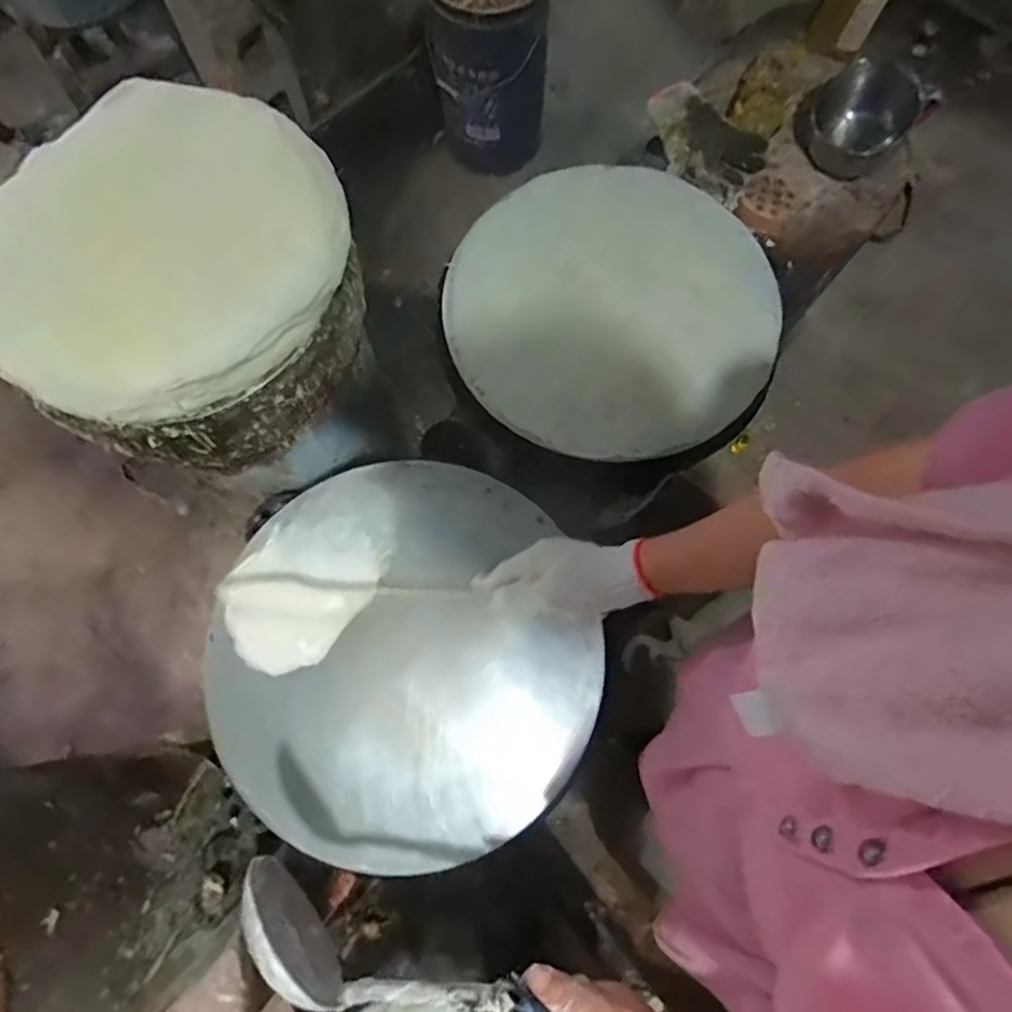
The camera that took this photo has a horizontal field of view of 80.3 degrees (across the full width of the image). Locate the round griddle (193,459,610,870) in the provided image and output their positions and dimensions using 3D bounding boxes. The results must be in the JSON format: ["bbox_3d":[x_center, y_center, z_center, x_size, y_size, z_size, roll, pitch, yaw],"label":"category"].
[{"bbox_3d":[-0.099,0.137,0.585,0.379,0.043,0.367,0,74,-1],"label":"round griddle"}]

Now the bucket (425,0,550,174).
[{"bbox_3d":[-0.042,-1.063,1.447,0.275,0.426,0.280,0,74,-1],"label":"bucket"}]

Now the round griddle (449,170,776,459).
[{"bbox_3d":[0.121,-0.226,0.691,0.350,0.047,0.355,0,74,-1],"label":"round griddle"}]

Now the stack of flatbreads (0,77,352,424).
[{"bbox_3d":[-0.355,-0.264,0.627,0.354,0.072,0.362,15,75,4],"label":"stack of flatbreads"}]

